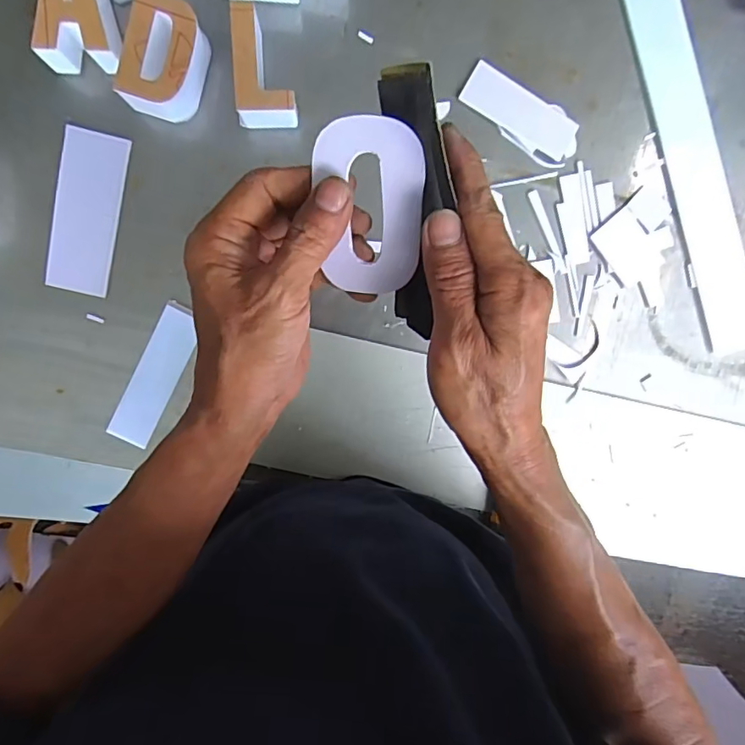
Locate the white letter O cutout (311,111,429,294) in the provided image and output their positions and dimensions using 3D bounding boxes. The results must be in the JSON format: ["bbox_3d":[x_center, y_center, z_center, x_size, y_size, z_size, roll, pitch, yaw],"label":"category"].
[{"bbox_3d":[-0.002,-0.082,0.266,0.053,0.004,0.083,4,115,3],"label":"white letter O cutout"}]

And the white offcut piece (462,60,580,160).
[{"bbox_3d":[0.135,-0.238,0.483,0.108,0.004,0.041,29,93,-5],"label":"white offcut piece"}]

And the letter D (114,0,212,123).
[{"bbox_3d":[-0.171,-0.259,0.441,0.056,0.049,0.085,19,96,-6],"label":"letter D"}]

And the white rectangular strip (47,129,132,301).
[{"bbox_3d":[-0.252,-0.141,0.467,0.053,0.008,0.139,11,96,-5],"label":"white rectangular strip"}]

